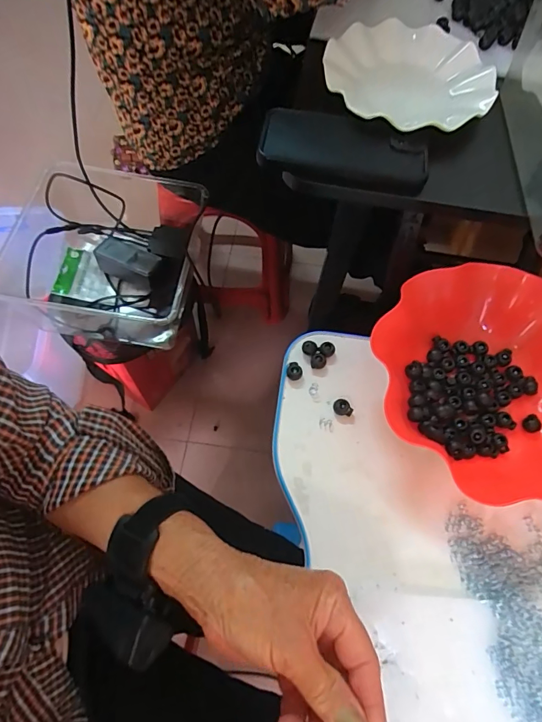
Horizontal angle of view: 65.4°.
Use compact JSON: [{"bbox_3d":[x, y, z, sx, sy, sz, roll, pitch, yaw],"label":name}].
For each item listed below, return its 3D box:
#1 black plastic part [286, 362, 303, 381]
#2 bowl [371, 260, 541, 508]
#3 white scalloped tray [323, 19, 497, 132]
[{"bbox_3d":[0.024,0.010,0.421,0.016,0.012,0.016,1,64,-2],"label":"black plastic part"},{"bbox_3d":[0.207,0.016,0.394,0.216,0.058,0.214,1,64,-2],"label":"bowl"},{"bbox_3d":[0.148,-0.305,0.466,0.181,0.042,0.191,29,66,11],"label":"white scalloped tray"}]

